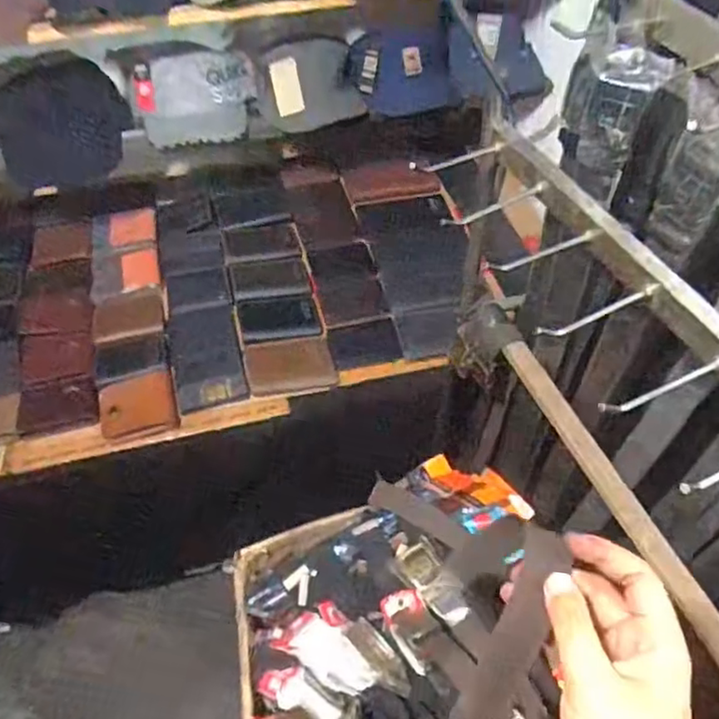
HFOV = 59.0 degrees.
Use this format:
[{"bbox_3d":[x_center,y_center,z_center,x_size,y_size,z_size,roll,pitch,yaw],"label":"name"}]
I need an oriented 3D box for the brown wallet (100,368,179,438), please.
[{"bbox_3d":[-0.351,0.072,1.014,0.113,0.022,0.107,-15,55,-12],"label":"brown wallet"}]

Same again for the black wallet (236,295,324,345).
[{"bbox_3d":[-0.136,-0.071,1.098,0.135,0.018,0.089,-12,54,-10],"label":"black wallet"}]

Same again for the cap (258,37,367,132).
[{"bbox_3d":[-0.084,-0.477,1.090,0.175,0.108,0.119,-4,53,-4],"label":"cap"}]

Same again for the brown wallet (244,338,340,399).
[{"bbox_3d":[-0.112,0.008,1.046,0.140,0.010,0.101,-8,53,-7],"label":"brown wallet"}]

